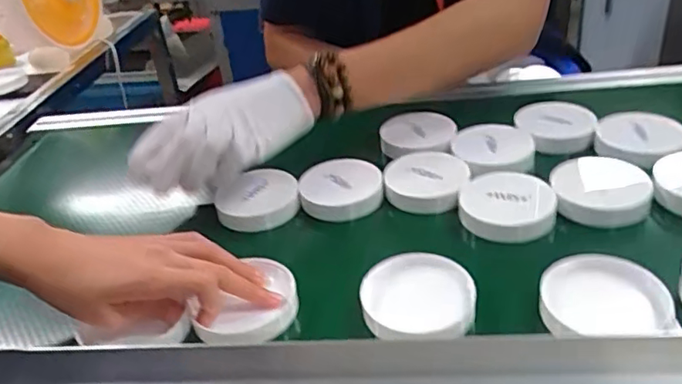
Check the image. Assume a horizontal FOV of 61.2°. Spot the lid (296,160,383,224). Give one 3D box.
[{"bbox_3d":[0.000,-0.003,0.538,0.077,0.018,0.071,-6,39,5],"label":"lid"}]

